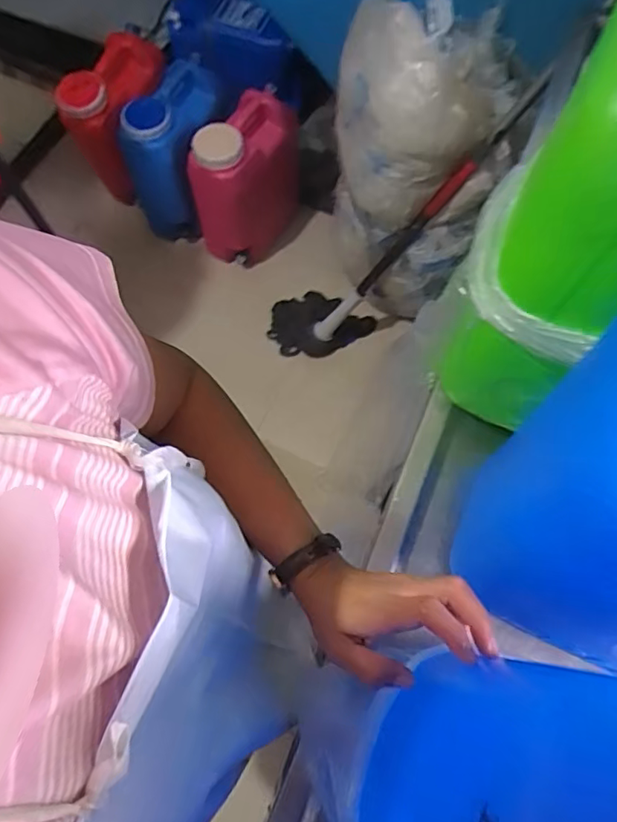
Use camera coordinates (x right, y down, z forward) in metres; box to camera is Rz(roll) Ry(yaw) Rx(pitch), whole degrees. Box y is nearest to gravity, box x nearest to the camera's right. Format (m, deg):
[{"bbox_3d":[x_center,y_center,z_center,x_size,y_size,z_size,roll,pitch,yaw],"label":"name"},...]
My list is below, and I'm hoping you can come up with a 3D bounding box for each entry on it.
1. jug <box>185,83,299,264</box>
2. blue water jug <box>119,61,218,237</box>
[{"bbox_3d":[-0.163,-0.614,1.521,0.175,0.452,0.297,30,72,11],"label":"jug"},{"bbox_3d":[-0.322,-0.698,1.517,0.178,0.397,0.320,20,70,7],"label":"blue water jug"}]

